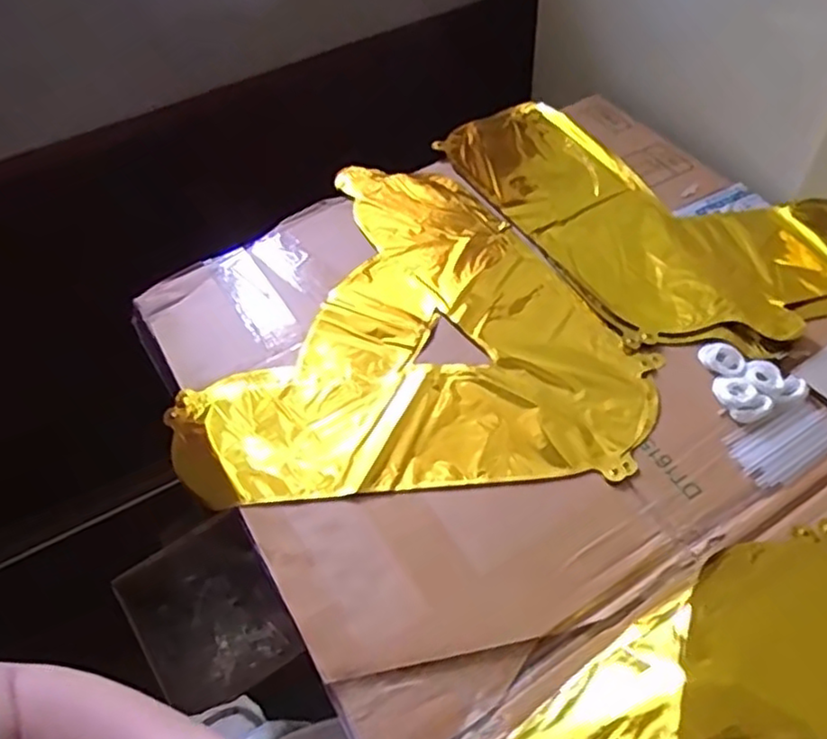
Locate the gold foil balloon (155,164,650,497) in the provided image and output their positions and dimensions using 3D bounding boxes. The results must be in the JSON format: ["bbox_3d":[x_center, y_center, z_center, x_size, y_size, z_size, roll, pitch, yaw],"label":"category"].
[{"bbox_3d":[0.000,-0.057,0.599,0.367,0.009,0.356,1,53,5],"label":"gold foil balloon"}]

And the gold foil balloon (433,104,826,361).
[{"bbox_3d":[0.218,-0.162,0.666,0.237,0.032,0.392,-26,55,-14],"label":"gold foil balloon"}]

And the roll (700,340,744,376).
[{"bbox_3d":[0.246,-0.009,0.542,0.026,0.009,0.035,-26,55,-14],"label":"roll"}]

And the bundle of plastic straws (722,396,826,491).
[{"bbox_3d":[0.277,0.052,0.498,0.092,0.005,0.048,-24,55,-13],"label":"bundle of plastic straws"}]

